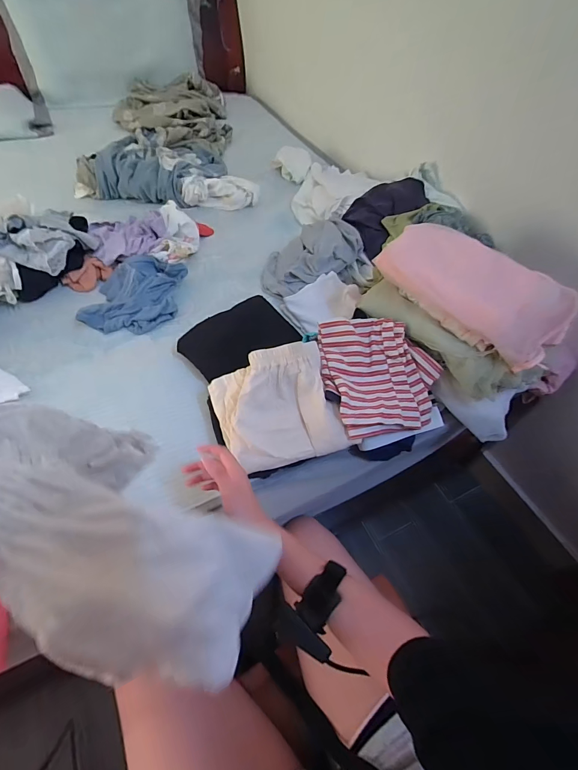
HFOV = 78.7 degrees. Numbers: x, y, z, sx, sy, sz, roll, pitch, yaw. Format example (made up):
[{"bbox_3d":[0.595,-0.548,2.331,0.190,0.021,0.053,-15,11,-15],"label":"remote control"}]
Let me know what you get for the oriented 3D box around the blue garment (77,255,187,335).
[{"bbox_3d":[-0.348,-0.209,0.803,0.192,0.058,0.197,1,53,-3],"label":"blue garment"}]

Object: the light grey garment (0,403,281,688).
[{"bbox_3d":[-0.121,0.128,0.277,0.062,0.284,0.143,-11,41,40],"label":"light grey garment"}]

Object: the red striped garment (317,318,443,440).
[{"bbox_3d":[0.167,-0.024,0.620,0.215,0.060,0.213,-1,62,-18],"label":"red striped garment"}]

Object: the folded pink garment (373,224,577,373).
[{"bbox_3d":[0.309,-0.173,0.604,0.314,0.108,0.113,39,60,23],"label":"folded pink garment"}]

